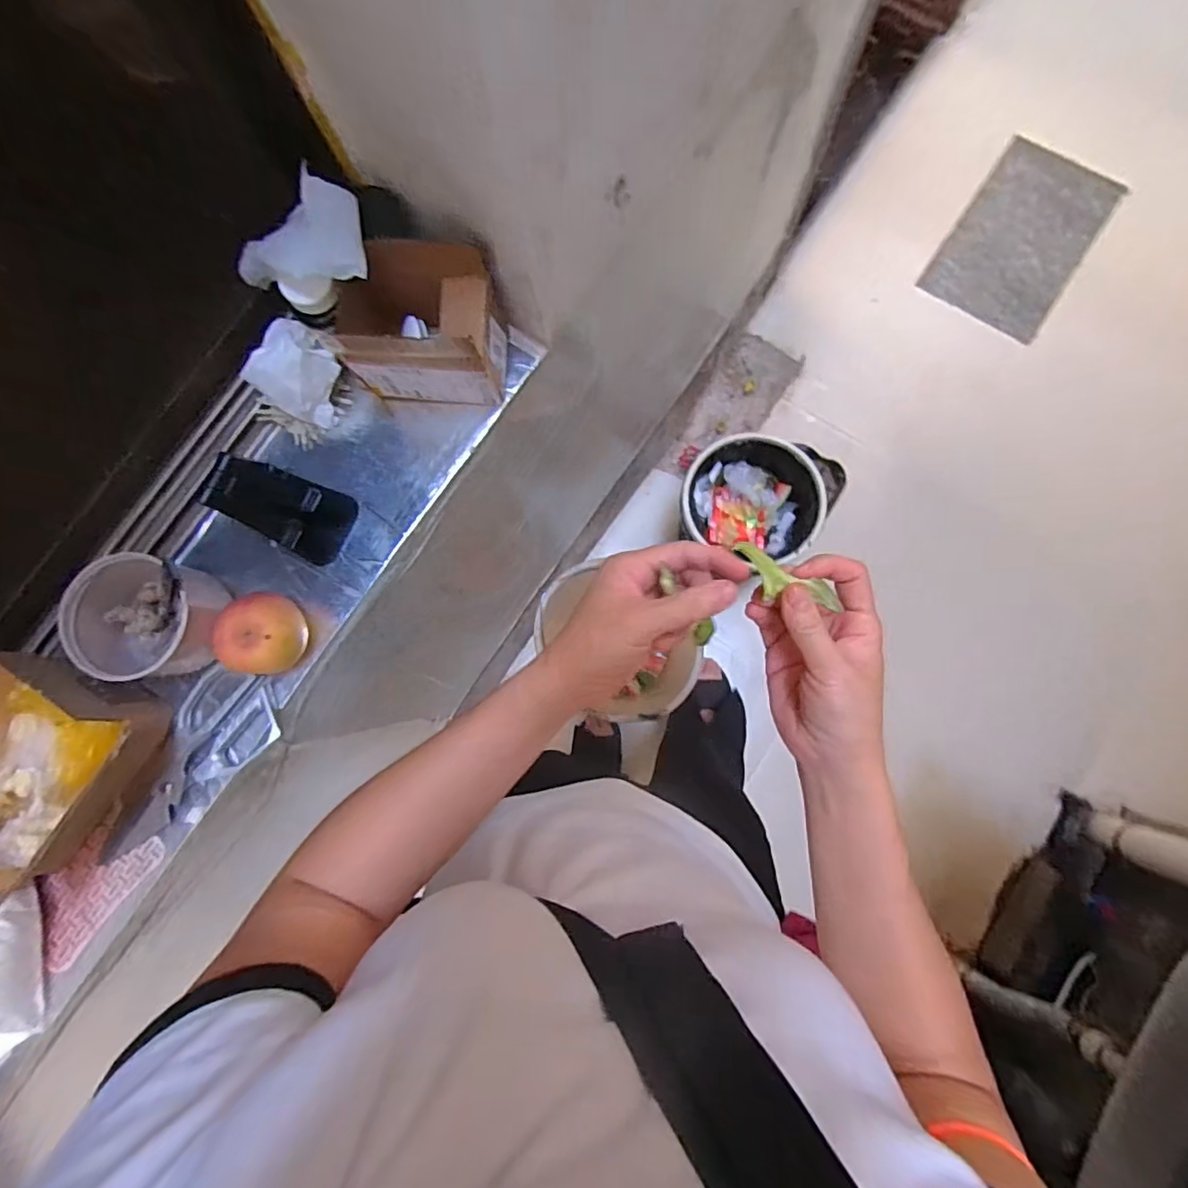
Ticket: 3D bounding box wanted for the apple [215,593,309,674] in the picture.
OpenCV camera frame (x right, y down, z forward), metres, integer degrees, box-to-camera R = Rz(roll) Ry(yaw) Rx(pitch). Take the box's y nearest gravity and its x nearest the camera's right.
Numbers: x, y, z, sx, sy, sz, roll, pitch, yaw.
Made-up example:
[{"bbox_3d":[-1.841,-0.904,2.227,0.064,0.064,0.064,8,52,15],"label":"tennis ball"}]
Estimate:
[{"bbox_3d":[-0.303,0.037,0.516,0.058,0.056,0.068,21,84,6],"label":"apple"}]

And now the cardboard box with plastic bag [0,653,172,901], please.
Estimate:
[{"bbox_3d":[-0.492,0.174,0.483,0.134,0.111,0.226,33,85,7],"label":"cardboard box with plastic bag"}]

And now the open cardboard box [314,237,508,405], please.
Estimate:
[{"bbox_3d":[-0.152,-0.240,0.518,0.126,0.111,0.095,5,82,4],"label":"open cardboard box"}]

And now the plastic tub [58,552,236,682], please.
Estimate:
[{"bbox_3d":[-0.394,0.023,0.512,0.106,0.102,0.106,0,82,3],"label":"plastic tub"}]

